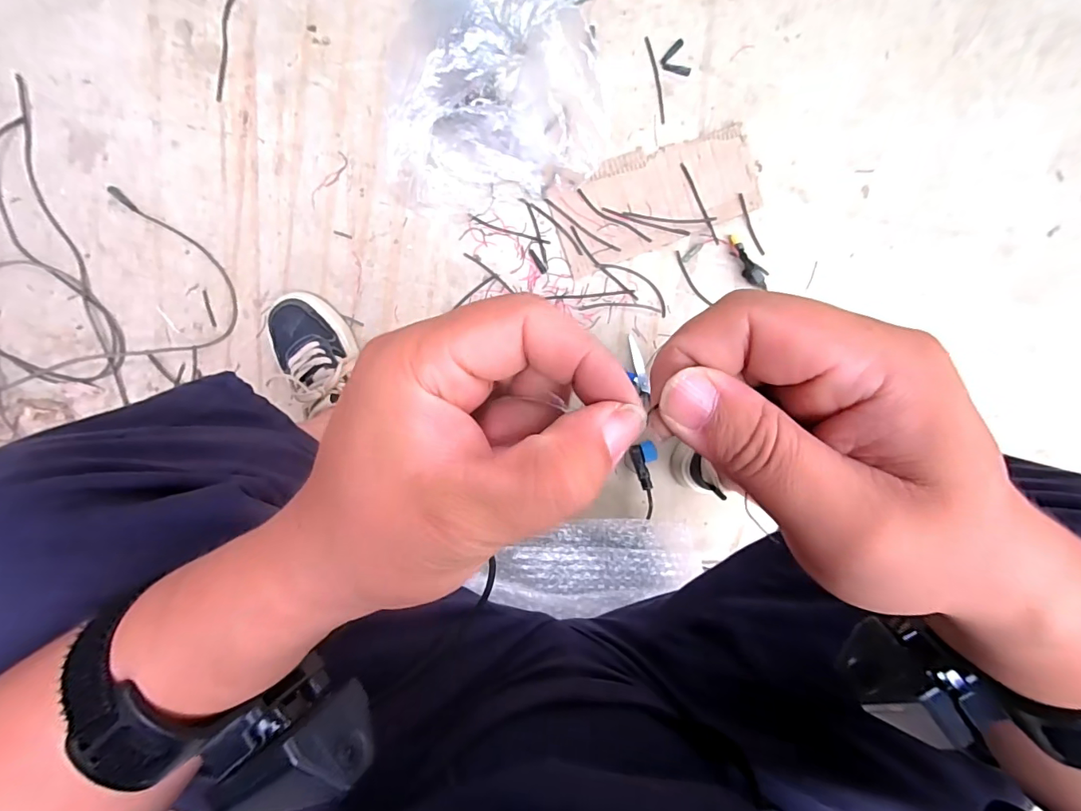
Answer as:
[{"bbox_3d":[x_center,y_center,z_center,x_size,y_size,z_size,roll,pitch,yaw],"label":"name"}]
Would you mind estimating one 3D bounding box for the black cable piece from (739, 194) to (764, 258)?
[{"bbox_3d":[0.309,-0.265,0.678,0.013,0.004,0.094,-27,99,0],"label":"black cable piece"}]

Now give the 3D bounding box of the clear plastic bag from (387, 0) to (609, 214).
[{"bbox_3d":[-0.049,-0.361,0.569,0.247,0.149,0.203,5,98,-5],"label":"clear plastic bag"}]

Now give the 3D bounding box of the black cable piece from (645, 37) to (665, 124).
[{"bbox_3d":[0.163,-0.456,0.646,0.009,0.004,0.113,-15,99,-2],"label":"black cable piece"}]

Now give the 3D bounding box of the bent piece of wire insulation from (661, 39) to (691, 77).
[{"bbox_3d":[0.186,-0.481,0.641,0.039,0.010,0.048,-17,99,-1],"label":"bent piece of wire insulation"}]

